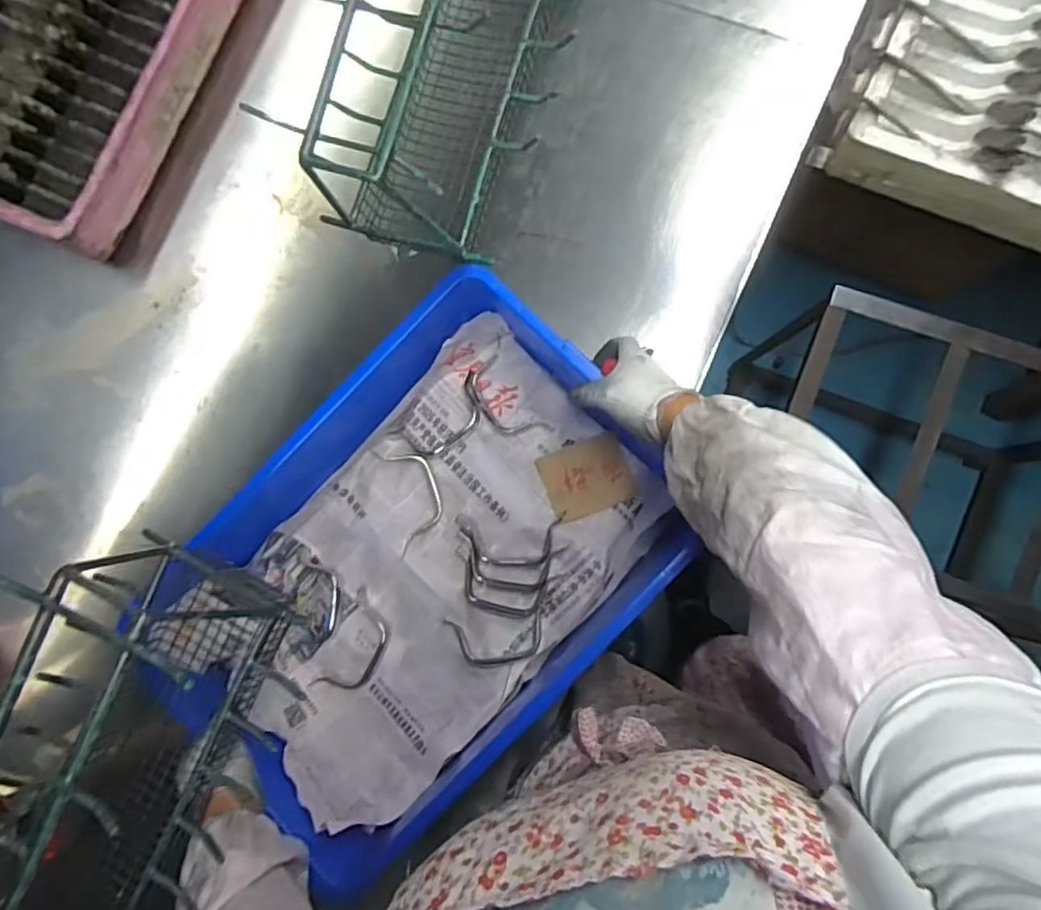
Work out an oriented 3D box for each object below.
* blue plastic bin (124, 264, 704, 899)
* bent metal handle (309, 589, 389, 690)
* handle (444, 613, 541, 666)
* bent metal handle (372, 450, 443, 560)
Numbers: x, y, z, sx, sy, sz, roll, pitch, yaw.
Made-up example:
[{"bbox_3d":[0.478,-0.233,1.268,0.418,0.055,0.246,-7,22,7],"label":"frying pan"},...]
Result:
[{"bbox_3d":[-0.103,0.113,0.670,0.335,0.163,0.502,44,87,9],"label":"blue plastic bin"},{"bbox_3d":[-0.190,0.224,0.739,0.060,0.004,0.123,27,84,8],"label":"bent metal handle"},{"bbox_3d":[-0.031,0.208,0.714,0.109,0.026,0.050,-5,81,4],"label":"handle"},{"bbox_3d":[-0.126,0.049,0.745,0.061,0.007,0.127,-17,80,2],"label":"bent metal handle"}]

